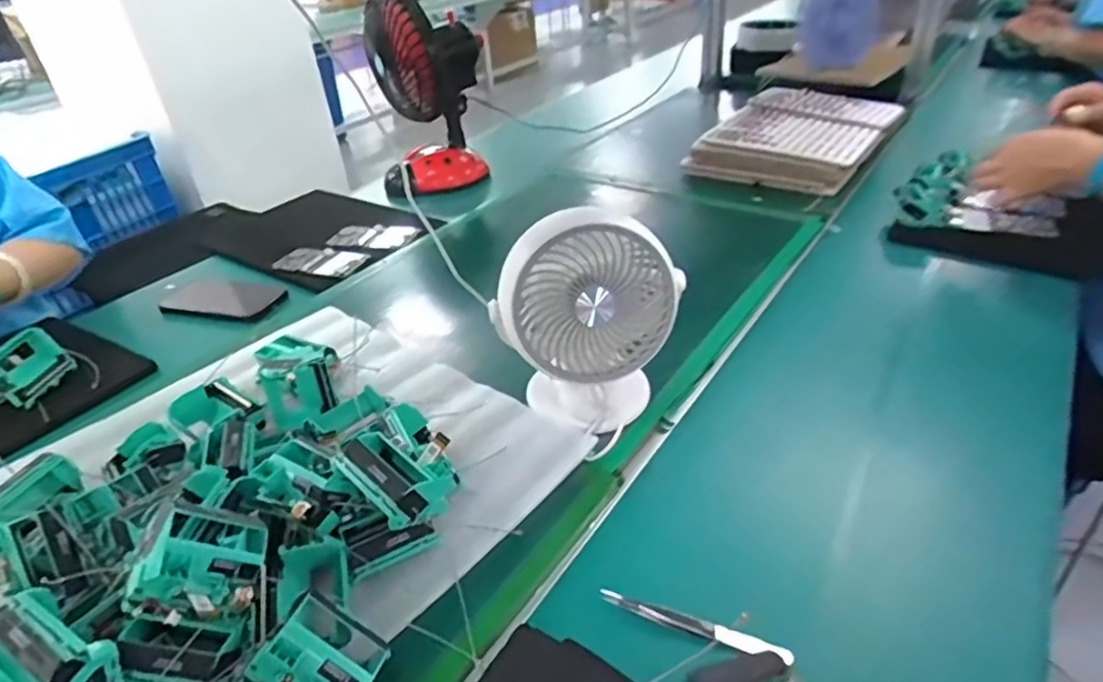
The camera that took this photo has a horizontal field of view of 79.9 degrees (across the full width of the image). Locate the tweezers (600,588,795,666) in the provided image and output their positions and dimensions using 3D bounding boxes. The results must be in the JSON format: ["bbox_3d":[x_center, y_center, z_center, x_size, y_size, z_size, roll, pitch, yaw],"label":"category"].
[{"bbox_3d":[0.096,0.192,0.447,0.128,0.011,0.012,10,37,21],"label":"tweezers"}]

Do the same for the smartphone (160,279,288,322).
[{"bbox_3d":[-0.450,-0.056,0.894,0.168,0.014,0.079,4,36,14],"label":"smartphone"}]

